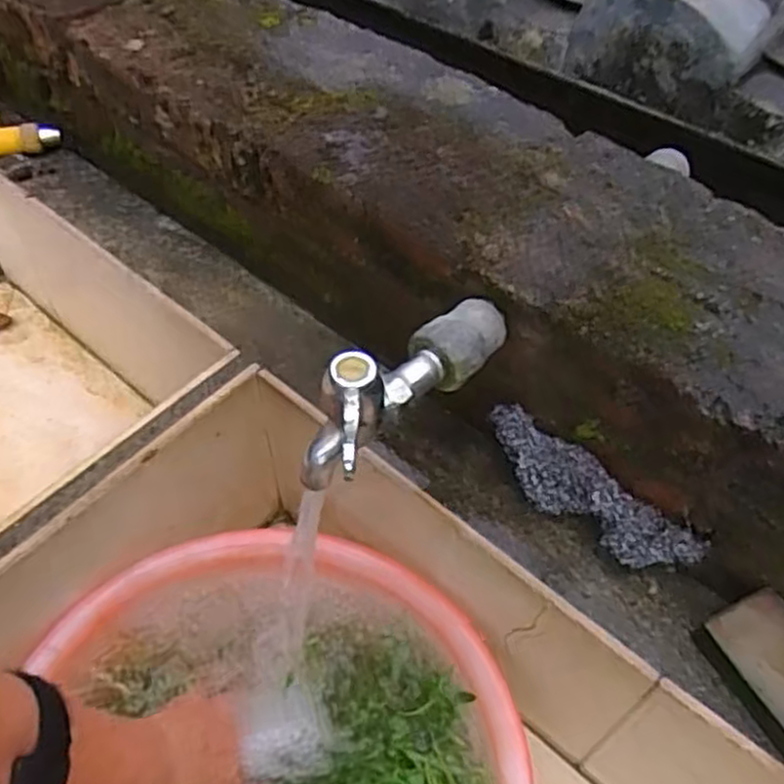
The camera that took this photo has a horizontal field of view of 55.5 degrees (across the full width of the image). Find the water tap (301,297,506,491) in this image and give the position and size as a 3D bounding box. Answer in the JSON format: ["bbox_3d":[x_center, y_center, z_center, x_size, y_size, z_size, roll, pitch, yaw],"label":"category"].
[{"bbox_3d":[0.009,-0.011,0.396,0.035,0.065,0.140,36,60,25],"label":"water tap"}]

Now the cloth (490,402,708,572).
[{"bbox_3d":[0.116,0.063,0.450,0.140,0.012,0.042,37,96,14],"label":"cloth"}]

